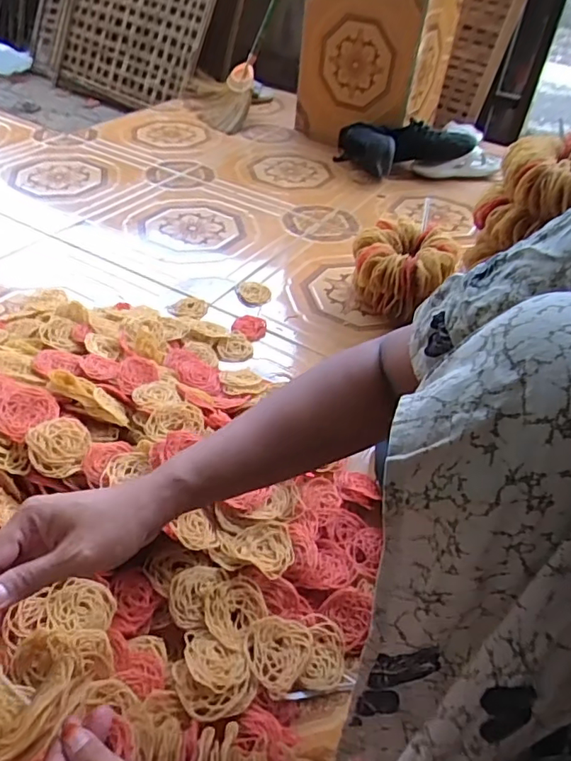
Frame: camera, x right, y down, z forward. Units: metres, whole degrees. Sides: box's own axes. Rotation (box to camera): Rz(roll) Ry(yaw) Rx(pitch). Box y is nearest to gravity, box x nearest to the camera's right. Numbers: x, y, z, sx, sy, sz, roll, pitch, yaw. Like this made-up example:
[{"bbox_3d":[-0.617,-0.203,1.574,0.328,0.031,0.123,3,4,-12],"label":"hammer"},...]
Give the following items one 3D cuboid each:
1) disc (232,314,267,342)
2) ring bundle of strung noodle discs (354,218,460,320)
[{"bbox_3d":[-0.059,-0.087,0.887,0.058,0.009,0.055,3,43,-3],"label":"disc"},{"bbox_3d":[0.195,-0.174,0.917,0.154,0.128,0.136,17,44,13],"label":"ring bundle of strung noodle discs"}]

